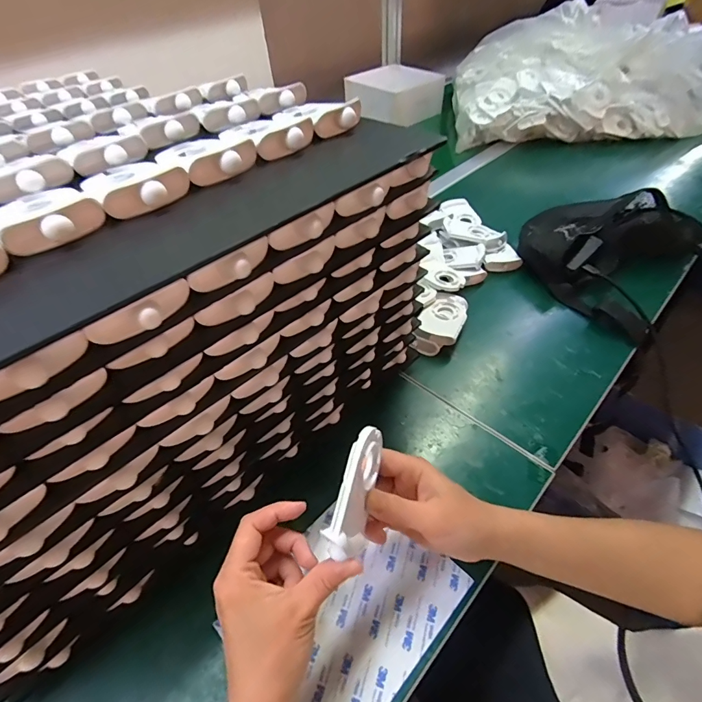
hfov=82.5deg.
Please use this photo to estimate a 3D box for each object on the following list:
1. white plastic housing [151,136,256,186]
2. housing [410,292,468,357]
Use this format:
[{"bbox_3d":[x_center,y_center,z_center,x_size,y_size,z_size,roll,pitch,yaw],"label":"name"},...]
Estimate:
[{"bbox_3d":[-0.112,-0.153,0.309,0.056,0.018,0.081,-37,54,-26],"label":"white plastic housing"},{"bbox_3d":[0.122,-0.039,0.538,0.057,0.026,0.104,18,51,20],"label":"housing"}]

